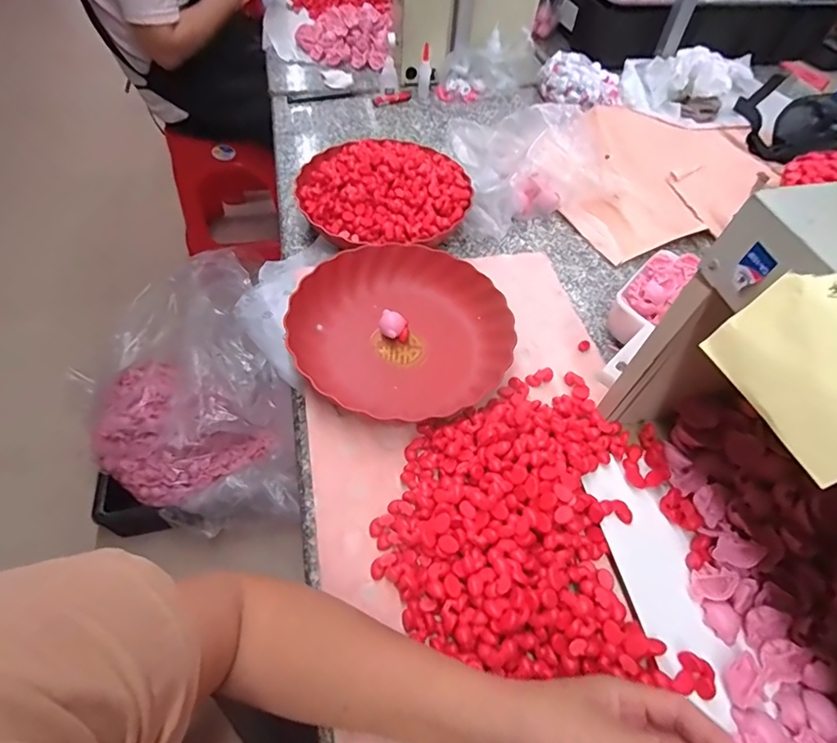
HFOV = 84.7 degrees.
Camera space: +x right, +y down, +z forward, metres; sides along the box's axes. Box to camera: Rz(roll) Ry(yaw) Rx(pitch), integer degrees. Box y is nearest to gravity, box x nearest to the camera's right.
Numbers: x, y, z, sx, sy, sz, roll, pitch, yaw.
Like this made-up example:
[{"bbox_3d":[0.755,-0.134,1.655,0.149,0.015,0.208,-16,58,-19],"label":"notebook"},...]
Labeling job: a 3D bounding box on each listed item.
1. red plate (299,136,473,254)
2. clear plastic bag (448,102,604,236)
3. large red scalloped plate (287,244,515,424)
[{"bbox_3d":[-0.046,-0.252,0.639,0.239,0.062,0.224,2,54,-3],"label":"red plate"},{"bbox_3d":[0.160,-0.307,0.671,0.184,0.128,0.176,-6,55,-8],"label":"clear plastic bag"},{"bbox_3d":[-0.017,-0.052,0.526,0.233,0.053,0.220,2,54,-3],"label":"large red scalloped plate"}]

